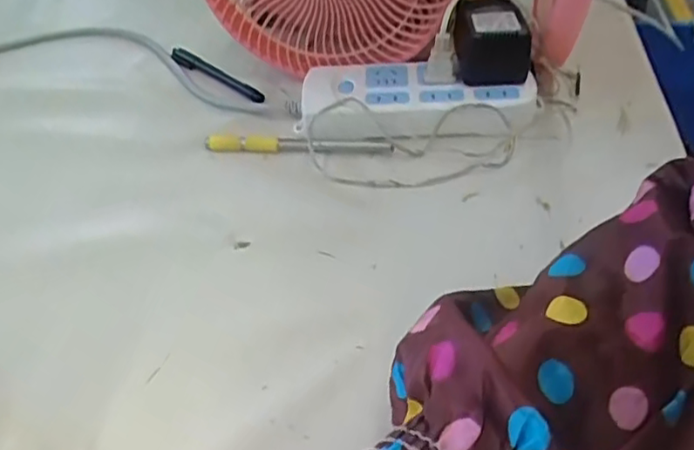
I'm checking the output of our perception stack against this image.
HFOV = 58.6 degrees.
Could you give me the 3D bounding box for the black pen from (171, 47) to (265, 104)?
[{"bbox_3d":[-0.124,-0.139,0.577,0.017,0.012,0.142,-34,50,-29],"label":"black pen"}]

